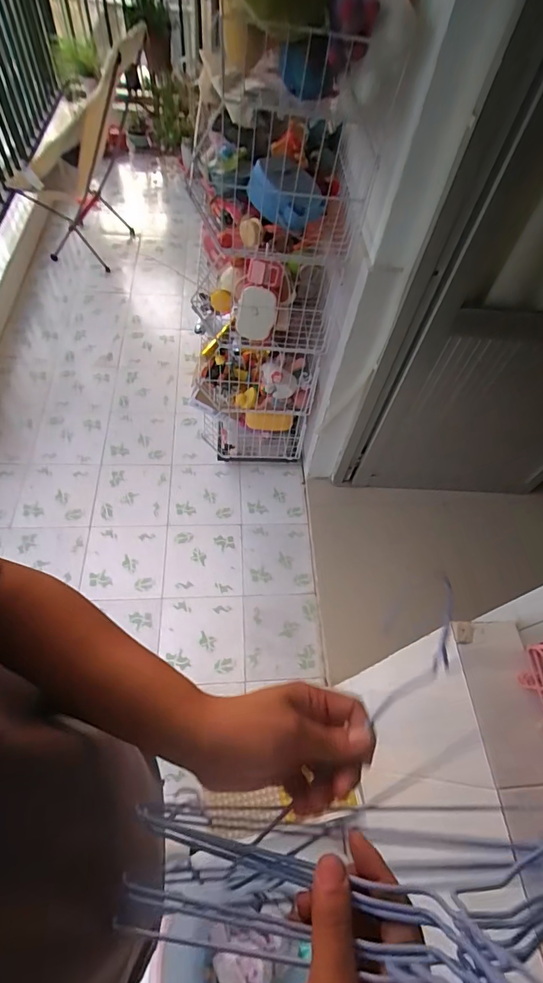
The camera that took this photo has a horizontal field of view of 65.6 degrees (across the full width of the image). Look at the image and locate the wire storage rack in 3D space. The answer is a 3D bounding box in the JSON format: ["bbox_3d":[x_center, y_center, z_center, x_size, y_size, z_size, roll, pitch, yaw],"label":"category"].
[{"bbox_3d":[-0.037,-0.610,1.355,0.429,1.202,0.446,-5,60,-9],"label":"wire storage rack"}]

